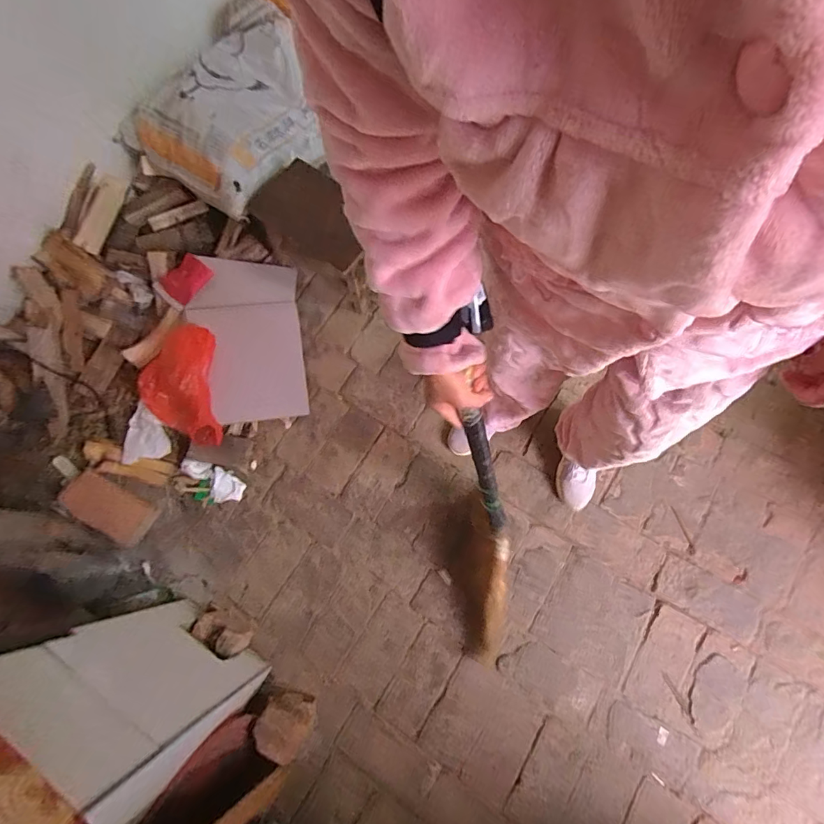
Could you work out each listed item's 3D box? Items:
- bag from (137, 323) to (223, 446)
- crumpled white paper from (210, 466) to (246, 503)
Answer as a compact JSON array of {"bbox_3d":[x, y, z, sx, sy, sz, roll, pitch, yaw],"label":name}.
[{"bbox_3d":[-0.612,-0.085,1.168,0.185,0.099,0.315,-2,74,3],"label":"bag"},{"bbox_3d":[-0.505,0.200,1.205,0.086,0.026,0.088,3,74,4],"label":"crumpled white paper"}]

